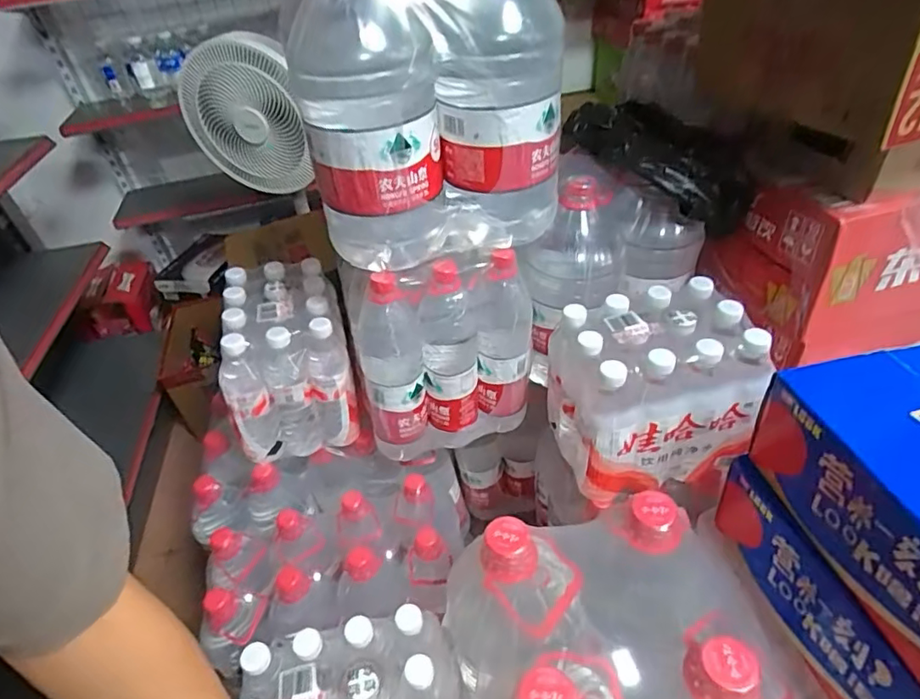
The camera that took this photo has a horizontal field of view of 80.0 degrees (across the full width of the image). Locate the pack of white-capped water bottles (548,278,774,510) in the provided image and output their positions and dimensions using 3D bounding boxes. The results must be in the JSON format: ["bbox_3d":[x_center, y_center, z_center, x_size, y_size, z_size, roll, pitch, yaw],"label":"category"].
[{"bbox_3d":[0.259,0.055,0.757,0.235,0.215,0.164,-12,41,-5],"label":"pack of white-capped water bottles"}]

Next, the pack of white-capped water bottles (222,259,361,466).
[{"bbox_3d":[-0.278,0.012,0.888,0.176,0.223,0.224,-16,41,-10],"label":"pack of white-capped water bottles"}]

